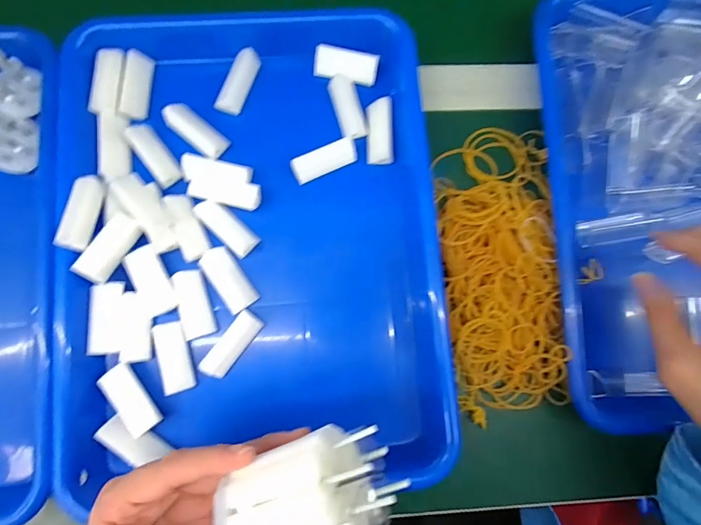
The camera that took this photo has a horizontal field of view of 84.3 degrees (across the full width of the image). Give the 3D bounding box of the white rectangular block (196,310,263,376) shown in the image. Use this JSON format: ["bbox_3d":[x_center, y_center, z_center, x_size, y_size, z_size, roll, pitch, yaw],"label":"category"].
[{"bbox_3d":[-0.080,0.056,0.263,0.016,0.017,0.046,35,82,3],"label":"white rectangular block"}]

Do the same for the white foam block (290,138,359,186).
[{"bbox_3d":[-0.019,-0.074,0.280,0.048,0.013,0.015,-26,84,-6],"label":"white foam block"}]

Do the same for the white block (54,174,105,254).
[{"bbox_3d":[-0.173,-0.033,0.248,0.014,0.013,0.050,9,82,-1],"label":"white block"}]

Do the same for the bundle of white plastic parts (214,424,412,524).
[{"bbox_3d":[-0.014,0.091,0.155,0.069,0.030,0.037,-28,65,16],"label":"bundle of white plastic parts"}]

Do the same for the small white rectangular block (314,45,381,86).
[{"bbox_3d":[-0.003,-0.151,0.297,0.047,0.015,0.022,7,113,-5],"label":"small white rectangular block"}]

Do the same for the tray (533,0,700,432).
[{"bbox_3d":[0.268,-0.053,0.299,0.244,0.061,0.325,-1,82,-2],"label":"tray"}]

